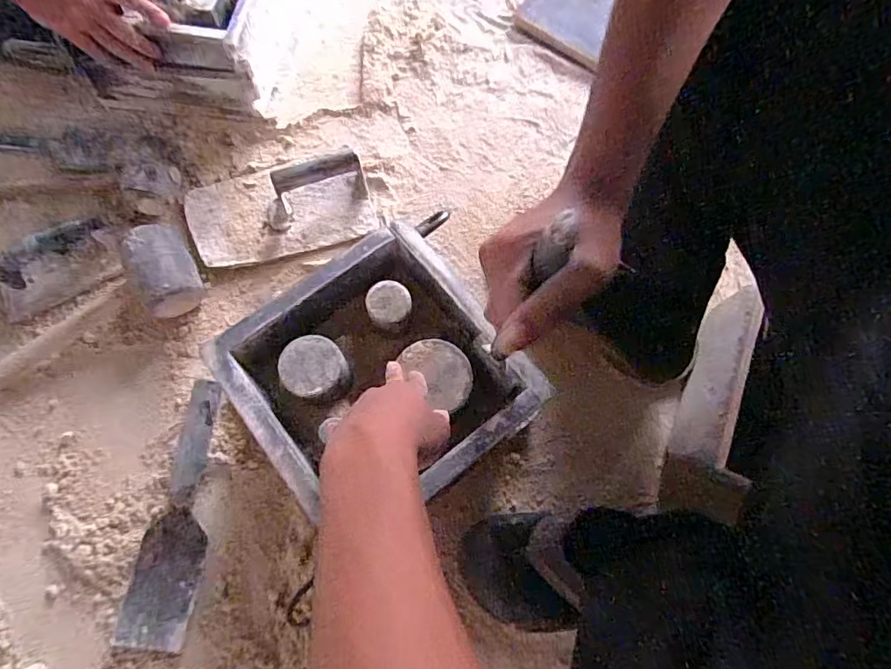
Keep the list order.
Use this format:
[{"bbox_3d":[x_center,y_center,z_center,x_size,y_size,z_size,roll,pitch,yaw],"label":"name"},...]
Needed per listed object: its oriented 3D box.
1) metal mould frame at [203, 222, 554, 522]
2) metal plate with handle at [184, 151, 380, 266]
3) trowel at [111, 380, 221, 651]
[{"bbox_3d":[-0.066,0.046,0.504,0.233,0.077,0.232,-37,77,-13],"label":"metal mould frame"},{"bbox_3d":[-0.211,-0.170,0.631,0.223,0.068,0.132,-17,73,-7],"label":"metal plate with handle"},{"bbox_3d":[-0.279,0.182,0.532,0.068,0.038,0.260,8,72,1],"label":"trowel"}]

